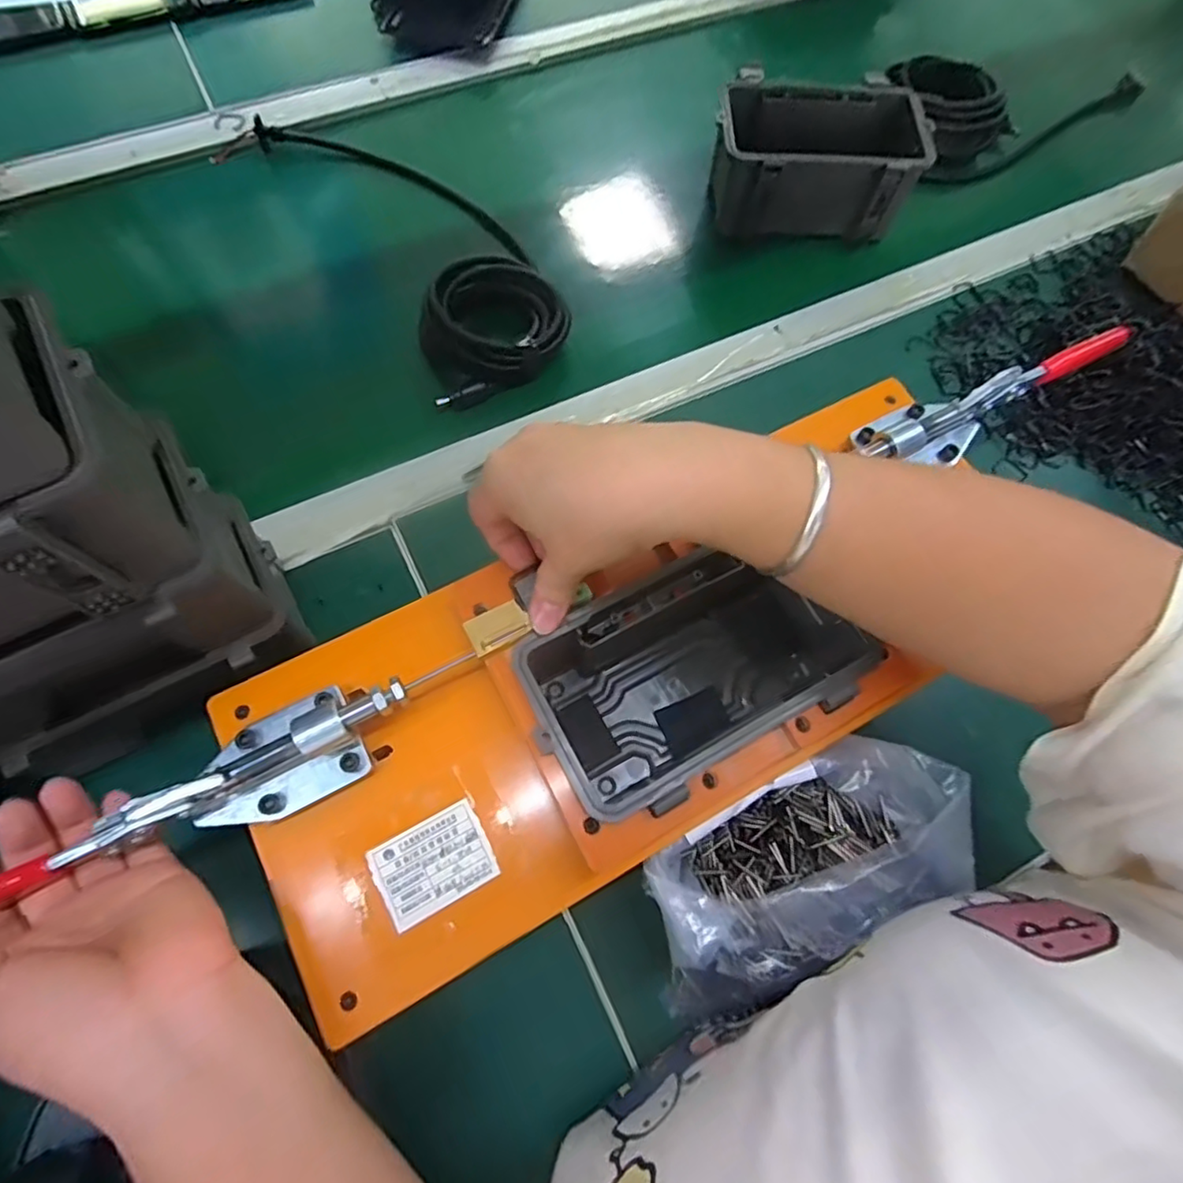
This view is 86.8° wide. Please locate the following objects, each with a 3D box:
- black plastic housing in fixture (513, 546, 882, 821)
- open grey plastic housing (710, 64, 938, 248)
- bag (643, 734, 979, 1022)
[{"bbox_3d":[0.051,0.047,0.355,0.173,0.089,0.110,-26,72,-12],"label":"black plastic housing in fixture"},{"bbox_3d":[0.196,-0.385,0.558,0.165,0.079,0.115,2,69,-2],"label":"open grey plastic housing"},{"bbox_3d":[0.119,0.151,0.350,0.193,0.064,0.091,-25,72,-12],"label":"bag"}]

